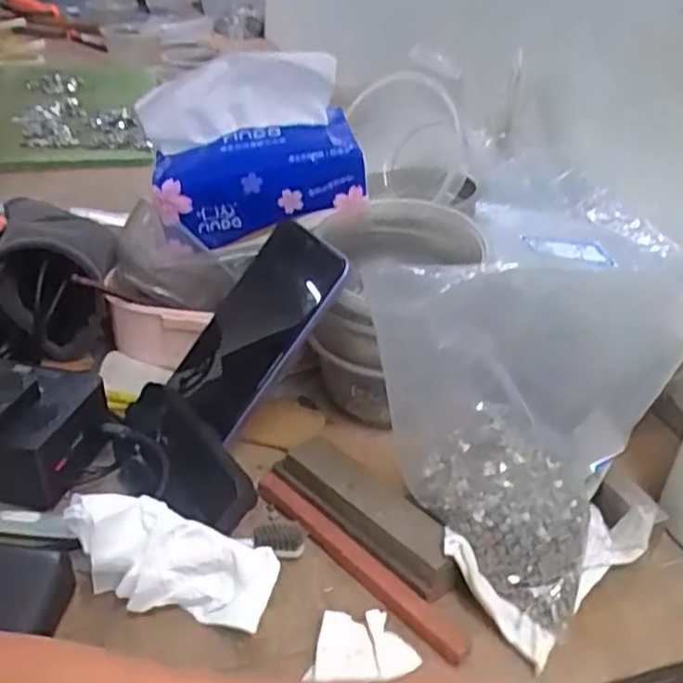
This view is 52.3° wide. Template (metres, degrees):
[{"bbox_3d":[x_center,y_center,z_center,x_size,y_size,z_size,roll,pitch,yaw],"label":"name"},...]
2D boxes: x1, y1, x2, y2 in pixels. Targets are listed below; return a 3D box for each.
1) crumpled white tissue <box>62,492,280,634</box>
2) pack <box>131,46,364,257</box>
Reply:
[{"bbox_3d":[-0.082,0.106,0.333,0.103,0.039,0.028,28,33,-15],"label":"crumpled white tissue"},{"bbox_3d":[-0.059,-0.128,0.464,0.138,0.110,0.068,-4,33,-13],"label":"pack"}]

